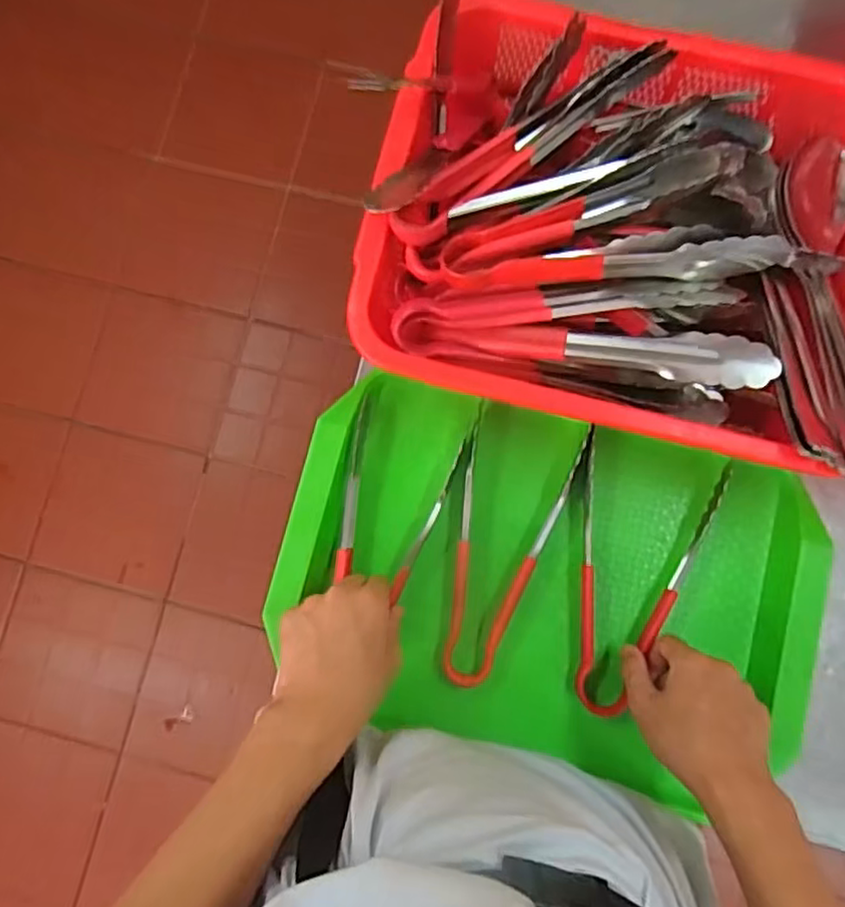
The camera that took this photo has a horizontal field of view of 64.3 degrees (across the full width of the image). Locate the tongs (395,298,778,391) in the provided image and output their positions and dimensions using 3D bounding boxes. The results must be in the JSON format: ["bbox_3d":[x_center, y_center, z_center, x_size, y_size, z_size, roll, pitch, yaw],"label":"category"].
[{"bbox_3d":[0.108,-0.077,0.472,0.252,0.034,0.039,9,86,13],"label":"tongs"}]

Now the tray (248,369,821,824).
[{"bbox_3d":[0.098,0.104,0.548,0.414,0.068,0.267,14,86,-2],"label":"tray"}]

